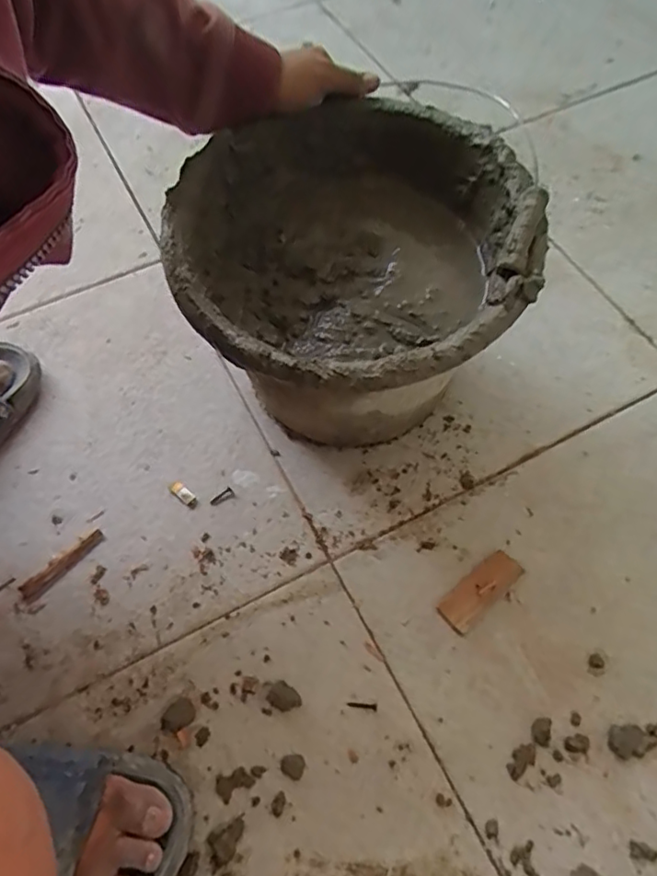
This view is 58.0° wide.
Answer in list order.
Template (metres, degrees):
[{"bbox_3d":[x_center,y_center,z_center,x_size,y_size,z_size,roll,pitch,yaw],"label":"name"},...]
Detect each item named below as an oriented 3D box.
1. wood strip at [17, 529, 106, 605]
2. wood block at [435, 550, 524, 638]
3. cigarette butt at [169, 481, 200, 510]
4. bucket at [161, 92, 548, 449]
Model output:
[{"bbox_3d":[-0.231,0.111,0.517,0.018,0.005,0.080,40,71,20],"label":"wood strip"},{"bbox_3d":[0.127,0.128,0.498,0.078,0.004,0.031,-40,68,-17],"label":"wood block"},{"bbox_3d":[-0.132,0.052,0.544,0.033,0.004,0.012,37,70,20],"label":"cigarette butt"},{"bbox_3d":[0.023,-0.123,0.500,0.269,0.172,0.259,-1,62,2],"label":"bucket"}]

